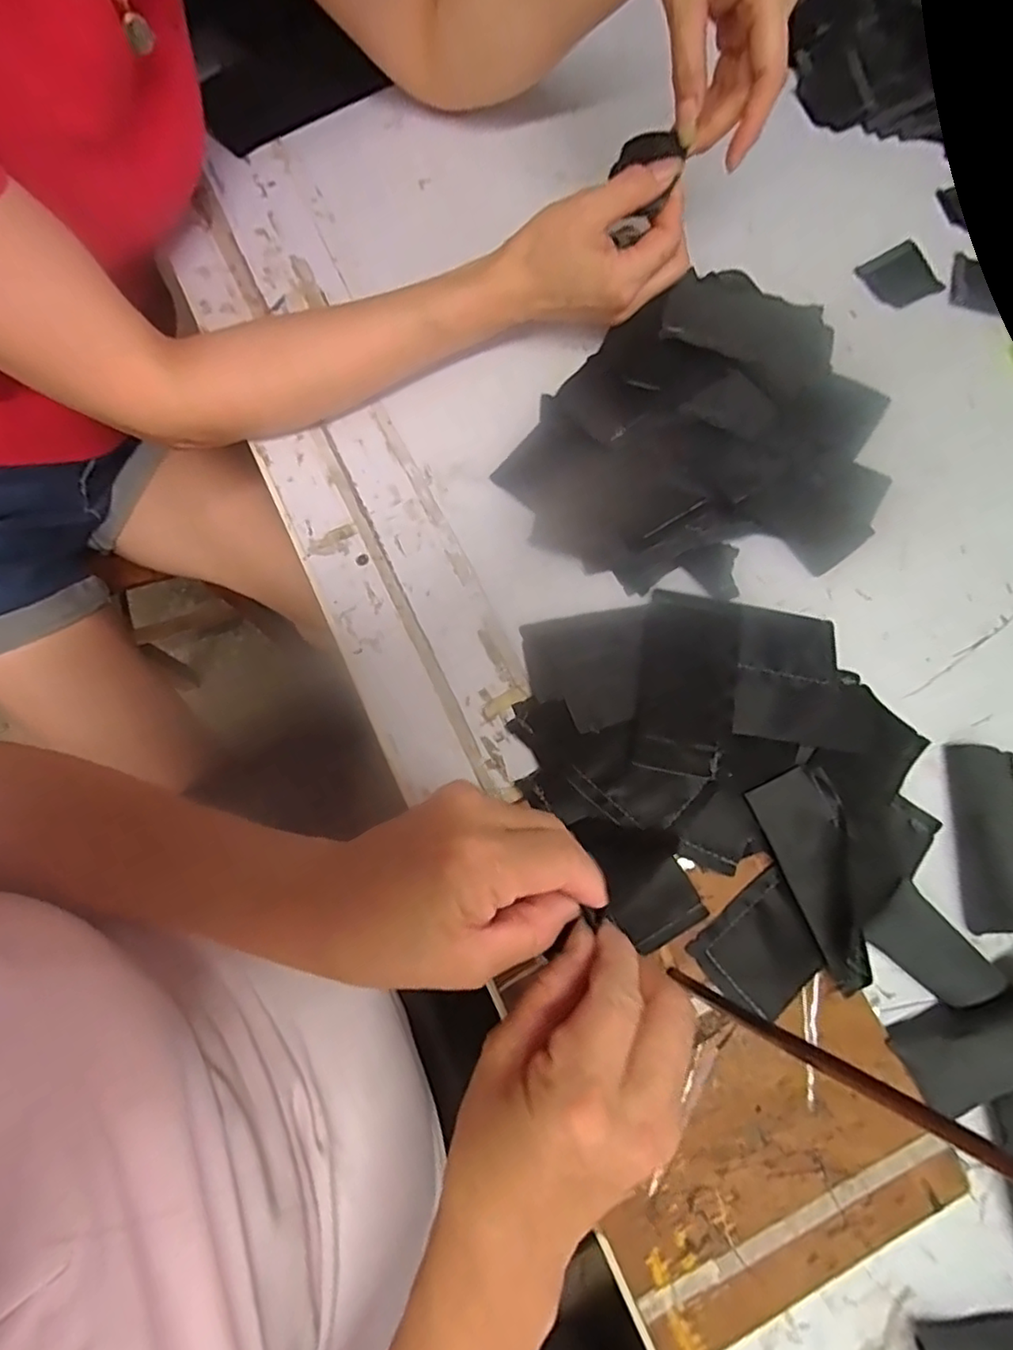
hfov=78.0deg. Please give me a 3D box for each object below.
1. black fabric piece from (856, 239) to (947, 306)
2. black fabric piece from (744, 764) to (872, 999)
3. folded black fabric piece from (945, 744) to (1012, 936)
[{"bbox_3d":[0.302,-0.305,0.481,0.051,0.004,0.046,-29,86,-4],"label":"black fabric piece"},{"bbox_3d":[0.176,0.110,0.345,0.042,0.008,0.113,-22,77,-6],"label":"black fabric piece"},{"bbox_3d":[0.279,0.093,0.360,0.029,0.020,0.103,4,76,0],"label":"folded black fabric piece"}]

